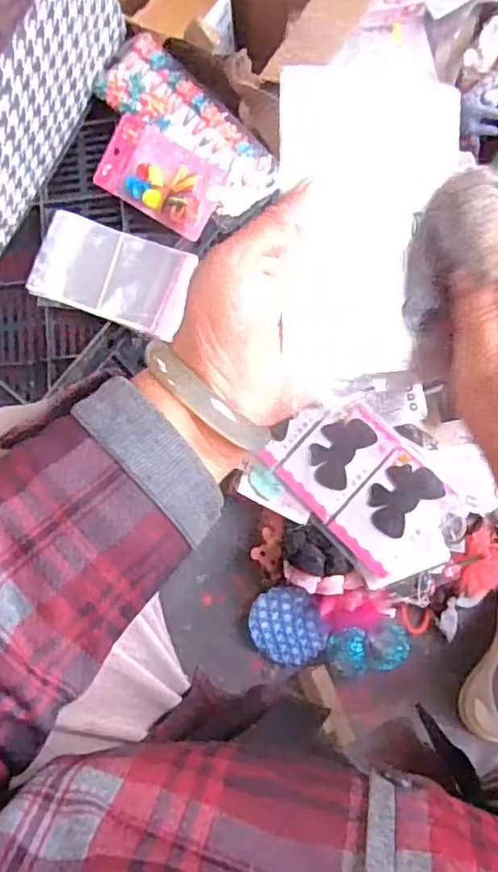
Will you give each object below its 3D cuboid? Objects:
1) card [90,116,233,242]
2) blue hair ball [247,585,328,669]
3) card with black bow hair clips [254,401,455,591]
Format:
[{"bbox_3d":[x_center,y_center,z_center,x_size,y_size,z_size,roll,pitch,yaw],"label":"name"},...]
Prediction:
[{"bbox_3d":[-0.094,-0.274,0.645,0.139,0.012,0.080,33,101,10],"label":"card"},{"bbox_3d":[0.048,0.234,0.748,0.086,0.024,0.096,-24,80,1],"label":"blue hair ball"},{"bbox_3d":[0.127,0.056,0.698,0.134,0.017,0.225,-47,68,8],"label":"card with black bow hair clips"}]

